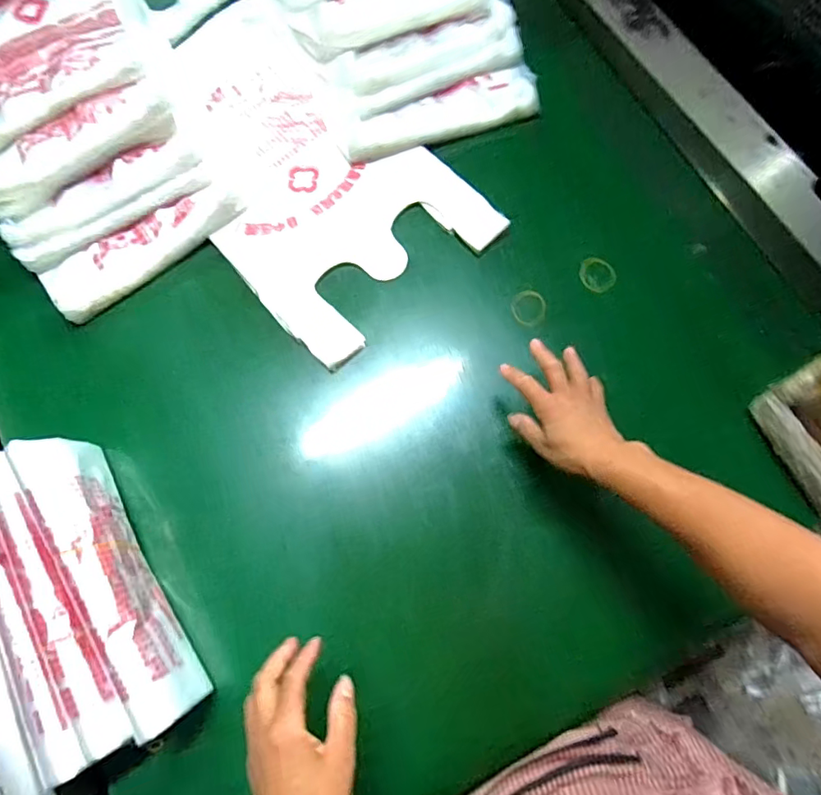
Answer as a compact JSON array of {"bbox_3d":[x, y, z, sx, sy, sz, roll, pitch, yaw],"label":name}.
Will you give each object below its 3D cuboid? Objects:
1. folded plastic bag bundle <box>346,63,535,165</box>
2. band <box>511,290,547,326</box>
[{"bbox_3d":[0.039,-0.393,0.701,0.269,0.024,0.089,-17,76,-4],"label":"folded plastic bag bundle"},{"bbox_3d":[0.148,-0.112,0.645,0.042,0.005,0.050,-19,68,2],"label":"band"}]

